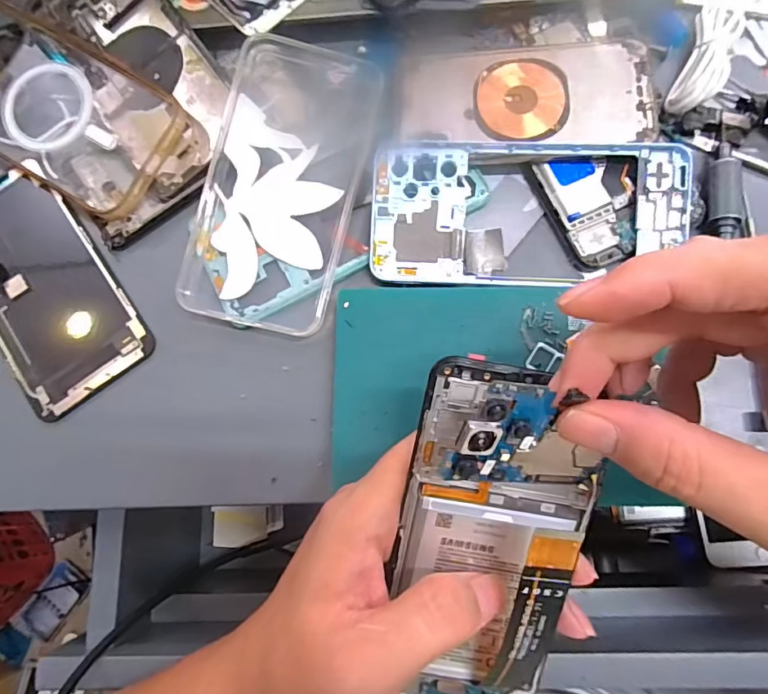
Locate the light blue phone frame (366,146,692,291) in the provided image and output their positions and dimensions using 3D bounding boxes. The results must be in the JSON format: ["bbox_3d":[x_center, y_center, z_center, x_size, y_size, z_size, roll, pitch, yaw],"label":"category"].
[{"bbox_3d":[0.076,-0.072,0.258,0.164,0.010,0.074,1,77,4],"label":"light blue phone frame"}]

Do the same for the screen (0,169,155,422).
[{"bbox_3d":[-0.200,-0.036,0.279,0.075,0.008,0.150,-37,78,-3],"label":"screen"}]

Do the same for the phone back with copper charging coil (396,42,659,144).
[{"bbox_3d":[0.076,-0.140,0.269,0.136,0.008,0.062,1,77,4],"label":"phone back with copper charging coil"}]

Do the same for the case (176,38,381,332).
[{"bbox_3d":[-0.056,-0.097,0.269,0.084,0.016,0.173,13,78,6],"label":"case"}]

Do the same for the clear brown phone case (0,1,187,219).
[{"bbox_3d":[-0.205,-0.147,0.287,0.174,0.009,0.083,30,80,9],"label":"clear brown phone case"}]

